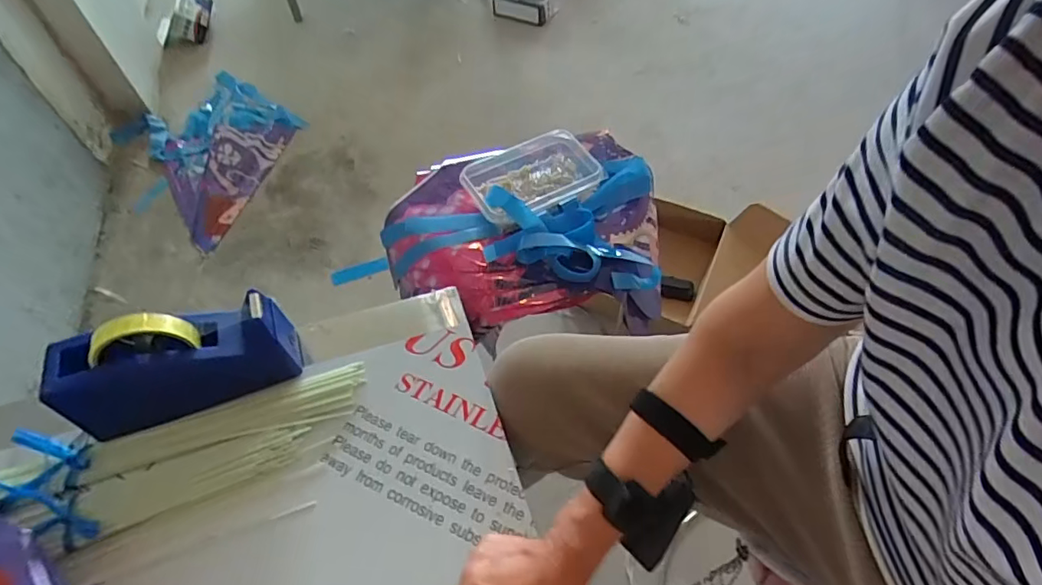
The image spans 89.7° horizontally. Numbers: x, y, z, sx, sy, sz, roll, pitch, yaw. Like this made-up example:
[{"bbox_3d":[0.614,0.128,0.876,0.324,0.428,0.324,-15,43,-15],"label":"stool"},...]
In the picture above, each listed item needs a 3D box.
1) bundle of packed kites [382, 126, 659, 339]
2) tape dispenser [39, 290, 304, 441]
[{"bbox_3d":[0.004,-0.092,0.754,0.385,0.122,0.307,-2,54,0],"label":"bundle of packed kites"},{"bbox_3d":[-0.344,0.064,0.527,0.203,0.114,0.069,-19,56,-14],"label":"tape dispenser"}]

